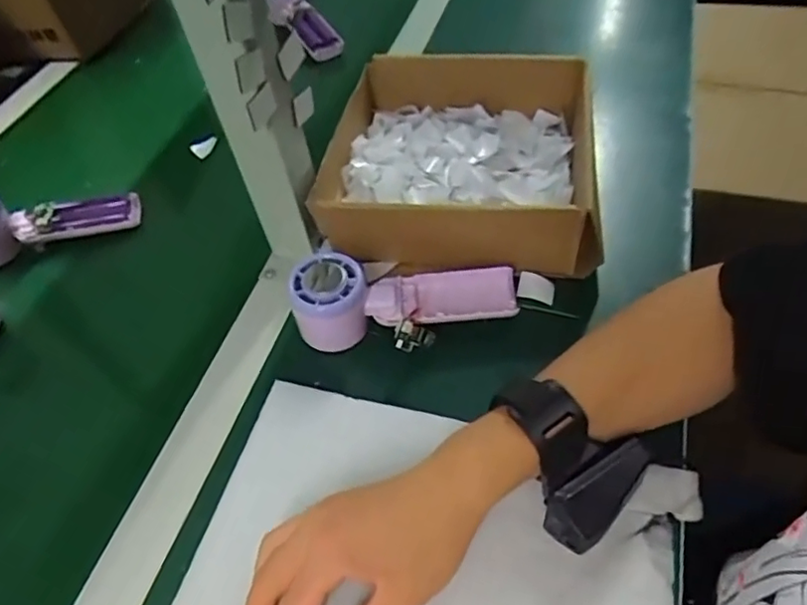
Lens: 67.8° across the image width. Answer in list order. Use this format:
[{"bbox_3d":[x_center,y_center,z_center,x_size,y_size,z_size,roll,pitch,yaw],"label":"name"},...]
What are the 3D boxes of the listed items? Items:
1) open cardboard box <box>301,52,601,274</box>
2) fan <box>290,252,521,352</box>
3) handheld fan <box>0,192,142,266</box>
[{"bbox_3d":[0.051,-0.127,0.529,0.219,0.080,0.213,2,55,10],"label":"open cardboard box"},{"bbox_3d":[0.005,-0.002,0.444,0.170,0.051,0.063,-7,51,3],"label":"fan"},{"bbox_3d":[-0.338,-0.084,0.557,0.164,0.058,0.052,-16,54,-3],"label":"handheld fan"}]

